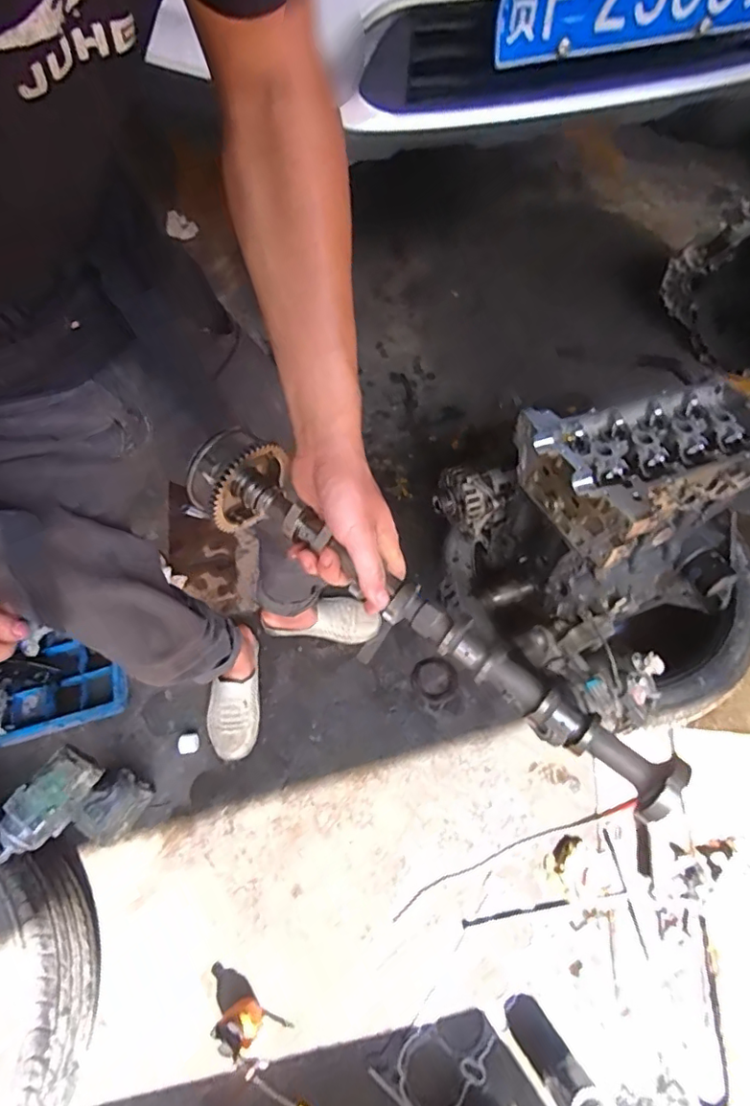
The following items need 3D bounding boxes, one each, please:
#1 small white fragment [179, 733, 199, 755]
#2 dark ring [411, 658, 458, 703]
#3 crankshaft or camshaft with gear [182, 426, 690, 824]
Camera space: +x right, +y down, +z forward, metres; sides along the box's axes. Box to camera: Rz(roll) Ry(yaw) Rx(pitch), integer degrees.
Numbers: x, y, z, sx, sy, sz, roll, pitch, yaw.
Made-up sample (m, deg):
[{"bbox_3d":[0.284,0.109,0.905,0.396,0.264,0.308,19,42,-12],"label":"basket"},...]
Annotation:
[{"bbox_3d":[-0.385,0.393,1.118,0.040,0.020,0.040,-12,63,-3],"label":"small white fragment"},{"bbox_3d":[0.126,0.268,1.146,0.096,0.023,0.088,-1,63,3],"label":"dark ring"},{"bbox_3d":[0.028,0.043,0.426,0.429,0.067,0.074,36,70,16],"label":"crankshaft or camshaft with gear"}]

